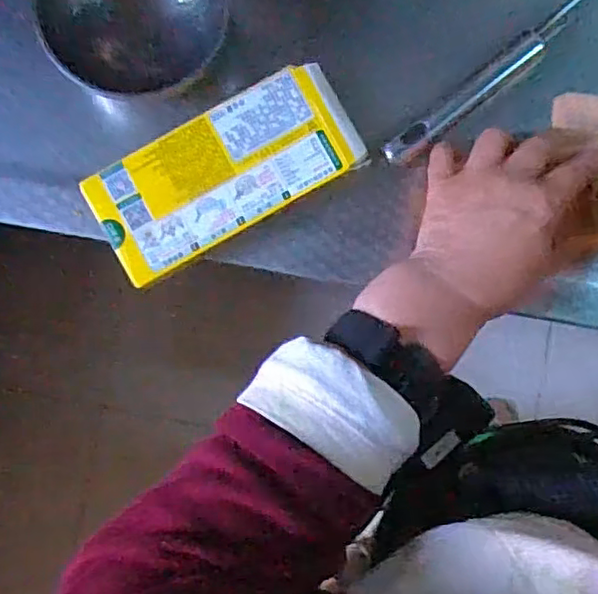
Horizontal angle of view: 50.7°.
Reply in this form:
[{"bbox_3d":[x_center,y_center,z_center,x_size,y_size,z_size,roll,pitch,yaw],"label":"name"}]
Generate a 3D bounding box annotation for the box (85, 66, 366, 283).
[{"bbox_3d":[-0.044,-0.078,0.397,0.164,0.028,0.072,-29,93,0],"label":"box"}]

